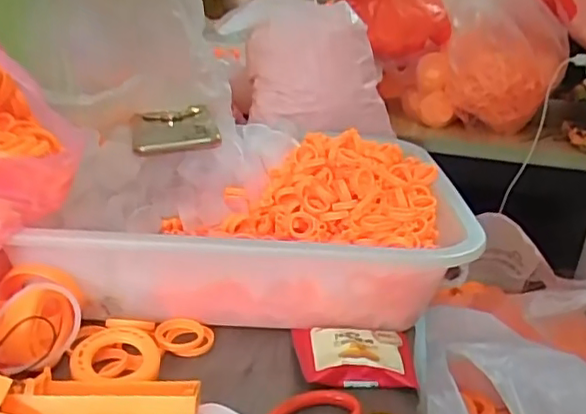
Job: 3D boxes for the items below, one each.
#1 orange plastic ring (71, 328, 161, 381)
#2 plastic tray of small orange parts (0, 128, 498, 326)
[{"bbox_3d":[-0.120,0.097,0.413,0.058,0.007,0.050,1,23,-10],"label":"orange plastic ring"},{"bbox_3d":[-0.024,0.020,0.515,0.322,0.098,0.202,3,23,-3],"label":"plastic tray of small orange parts"}]

